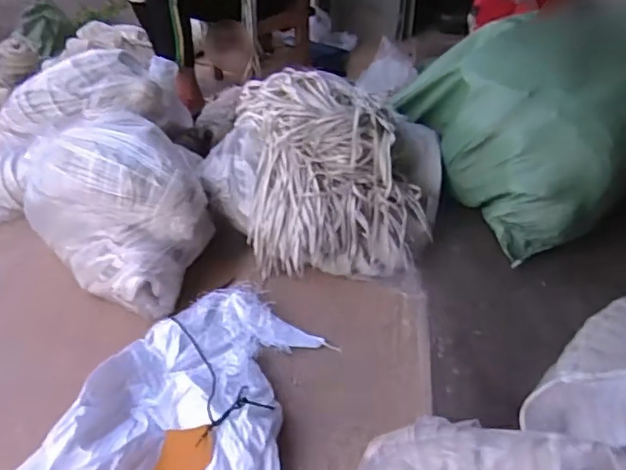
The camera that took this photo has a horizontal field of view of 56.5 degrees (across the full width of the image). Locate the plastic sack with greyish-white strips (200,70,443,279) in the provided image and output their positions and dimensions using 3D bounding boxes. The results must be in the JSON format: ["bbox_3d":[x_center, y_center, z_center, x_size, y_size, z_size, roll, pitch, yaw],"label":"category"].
[{"bbox_3d":[0.030,-0.138,1.282,0.521,0.297,0.399,-1,38,-1],"label":"plastic sack with greyish-white strips"}]

